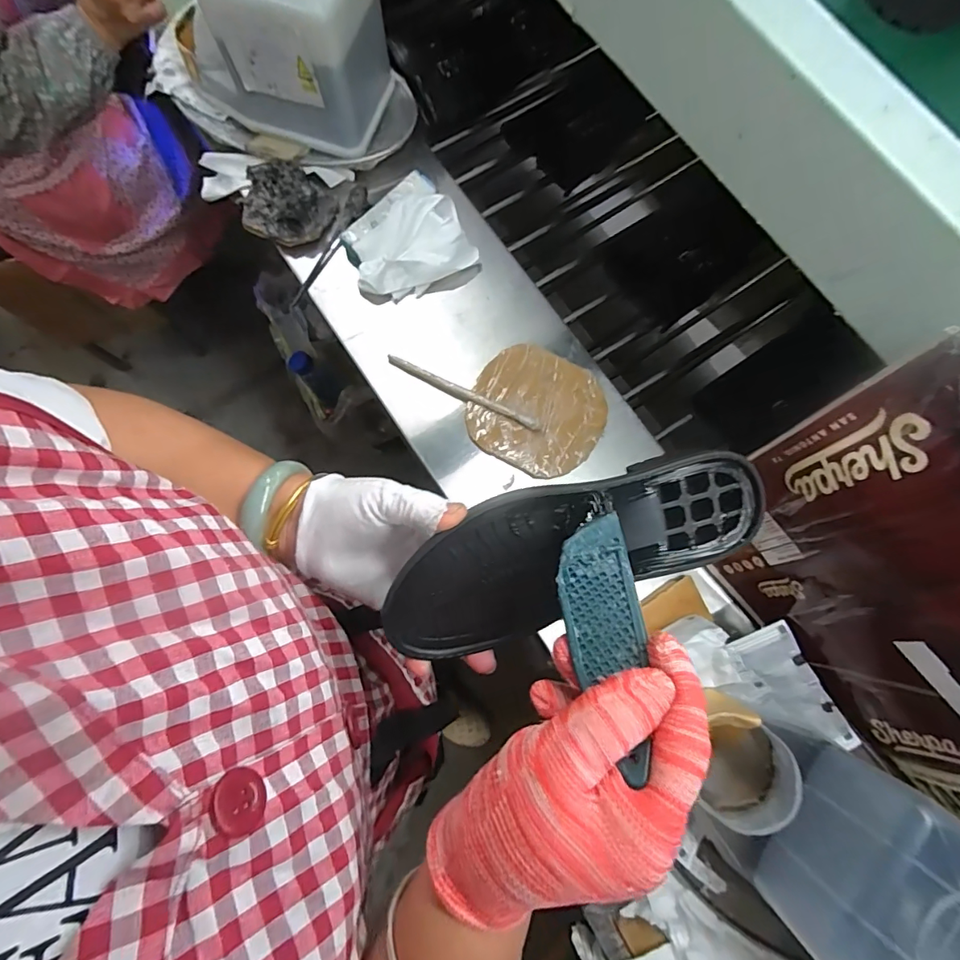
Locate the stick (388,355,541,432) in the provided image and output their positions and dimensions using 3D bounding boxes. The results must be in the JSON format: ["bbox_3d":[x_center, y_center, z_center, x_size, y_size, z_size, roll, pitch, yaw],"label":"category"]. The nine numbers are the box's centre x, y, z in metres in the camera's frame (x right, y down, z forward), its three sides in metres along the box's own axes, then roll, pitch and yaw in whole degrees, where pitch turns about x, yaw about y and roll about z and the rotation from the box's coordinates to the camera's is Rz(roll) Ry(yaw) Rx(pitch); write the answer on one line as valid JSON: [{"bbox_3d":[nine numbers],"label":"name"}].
[{"bbox_3d":[-0.020,-0.104,0.572,0.196,0.016,0.015,26,79,4],"label":"stick"}]

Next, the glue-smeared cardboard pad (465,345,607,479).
[{"bbox_3d":[0.067,-0.082,0.568,0.152,0.012,0.143,24,79,4],"label":"glue-smeared cardboard pad"}]

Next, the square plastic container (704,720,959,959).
[{"bbox_3d":[0.308,0.308,0.359,0.157,0.124,0.133,40,80,7],"label":"square plastic container"}]

